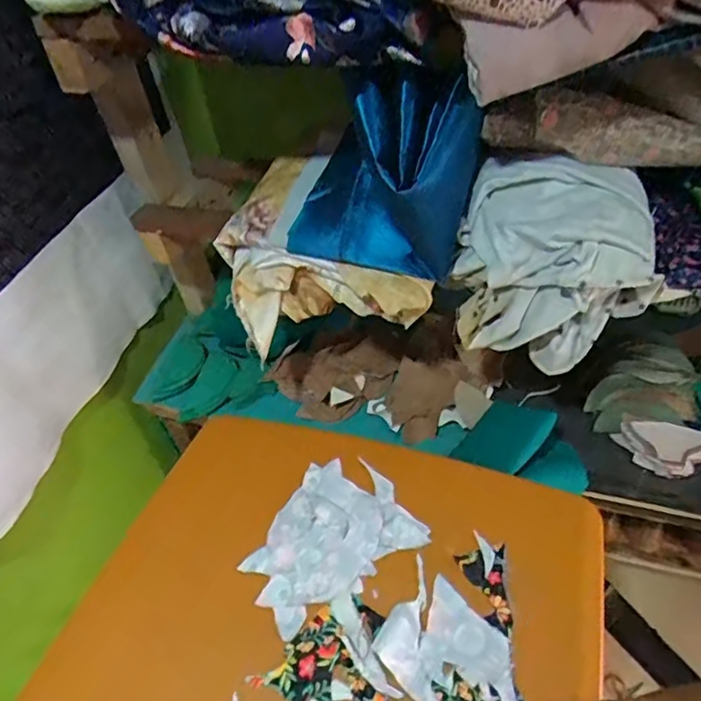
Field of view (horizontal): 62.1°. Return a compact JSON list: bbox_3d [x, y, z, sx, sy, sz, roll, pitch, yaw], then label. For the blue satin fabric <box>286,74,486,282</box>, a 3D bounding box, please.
[{"bbox_3d":[0.032,-0.186,0.601,0.178,0.172,0.127,12,48,19],"label":"blue satin fabric"}]

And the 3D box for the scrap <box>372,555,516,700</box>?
[{"bbox_3d":[0.084,0.261,0.511,0.092,0.011,0.130,-36,52,-25],"label":"scrap"}]

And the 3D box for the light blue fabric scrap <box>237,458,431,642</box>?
[{"bbox_3d":[-0.026,0.189,0.606,0.171,0.009,0.134,-29,49,-20],"label":"light blue fabric scrap"}]

